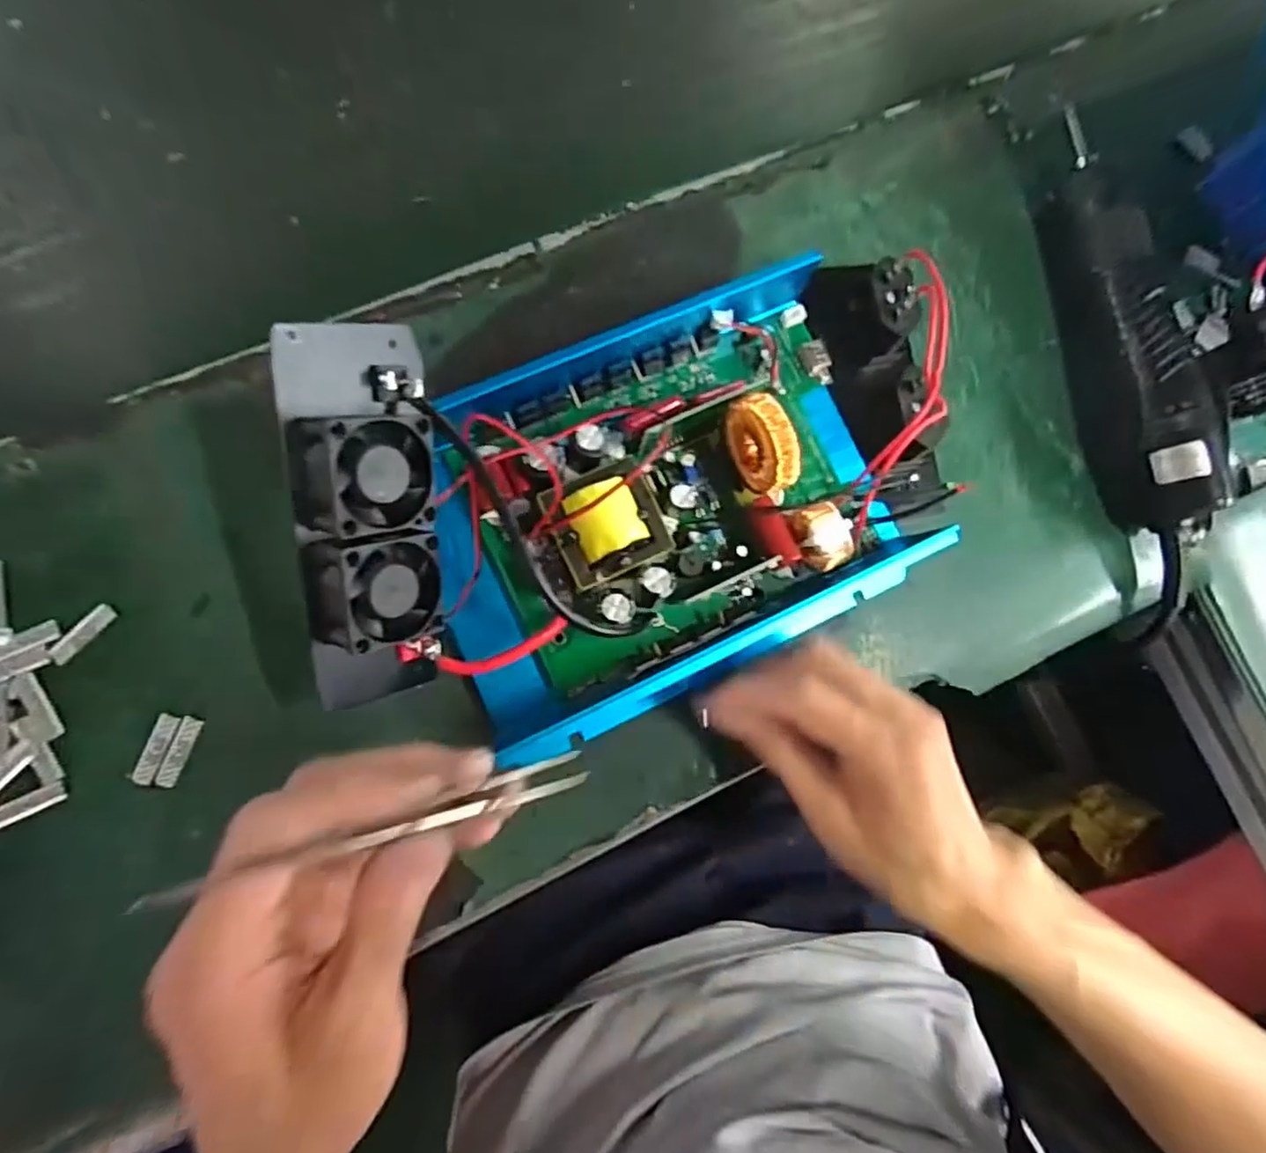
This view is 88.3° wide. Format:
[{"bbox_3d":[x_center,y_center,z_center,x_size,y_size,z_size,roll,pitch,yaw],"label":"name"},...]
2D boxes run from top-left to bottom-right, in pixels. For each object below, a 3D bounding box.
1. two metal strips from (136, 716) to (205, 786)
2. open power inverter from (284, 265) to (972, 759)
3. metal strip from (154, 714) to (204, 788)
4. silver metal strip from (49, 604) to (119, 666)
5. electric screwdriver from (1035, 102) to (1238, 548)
[{"bbox_3d":[-0.200,0.075,0.280,0.018,0.004,0.030,18,79,-4],"label":"two metal strips"},{"bbox_3d":[0.016,-0.034,0.274,0.286,0.096,0.166,-19,85,-9],"label":"open power inverter"},{"bbox_3d":[-0.196,0.076,0.280,0.009,0.004,0.030,19,79,-4],"label":"metal strip"},{"bbox_3d":[-0.238,0.025,0.282,0.008,0.004,0.031,44,80,1],"label":"silver metal strip"},{"bbox_3d":[0.261,-0.139,0.348,0.040,0.044,0.239,-8,82,-8],"label":"electric screwdriver"}]

